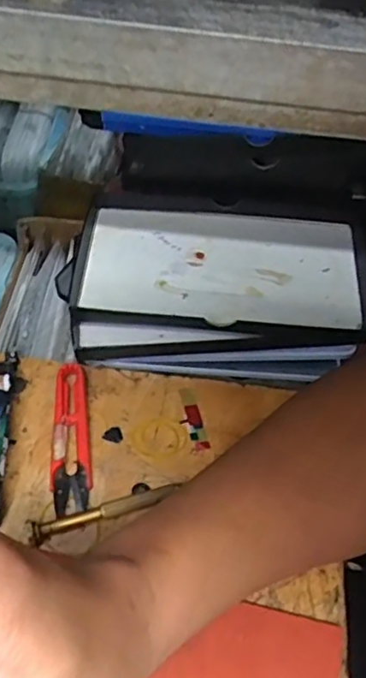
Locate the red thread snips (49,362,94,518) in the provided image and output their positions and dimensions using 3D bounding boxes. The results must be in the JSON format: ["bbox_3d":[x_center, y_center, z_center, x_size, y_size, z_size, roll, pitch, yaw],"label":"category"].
[{"bbox_3d":[-0.069,0.057,0.376,0.024,0.008,0.095,-4,54,-8],"label":"red thread snips"}]

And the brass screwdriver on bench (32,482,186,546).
[{"bbox_3d":[-0.043,0.096,0.349,0.086,0.009,0.012,-17,57,-17],"label":"brass screwdriver on bench"}]

